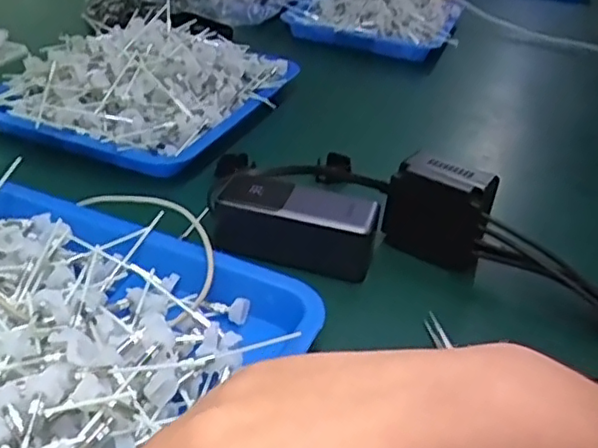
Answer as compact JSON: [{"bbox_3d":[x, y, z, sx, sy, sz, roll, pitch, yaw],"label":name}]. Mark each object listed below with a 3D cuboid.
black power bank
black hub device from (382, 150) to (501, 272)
[{"bbox_3d":[-0.001,-0.003,0.531,0.135,0.050,0.056,16,34,14],"label":"black power bank"},{"bbox_3d":[0.121,-0.007,0.544,0.086,0.086,0.040,22,36,23],"label":"black hub device"}]

